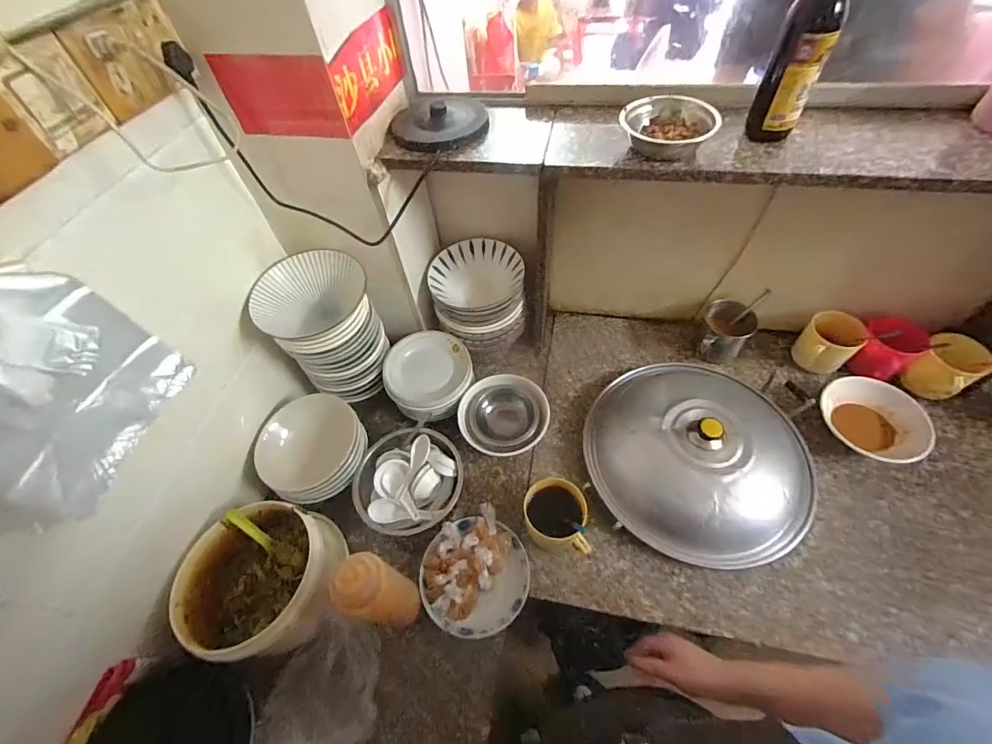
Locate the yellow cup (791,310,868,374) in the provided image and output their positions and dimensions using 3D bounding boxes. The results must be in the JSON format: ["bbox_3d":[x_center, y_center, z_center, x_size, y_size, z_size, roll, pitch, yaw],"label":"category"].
[{"bbox_3d":[0.656,-0.053,0.833,0.077,0.109,0.093,-36,59,-19],"label":"yellow cup"}]

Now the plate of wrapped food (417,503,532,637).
[{"bbox_3d":[-0.036,0.324,0.677,0.171,0.058,0.172,-3,55,4],"label":"plate of wrapped food"}]

